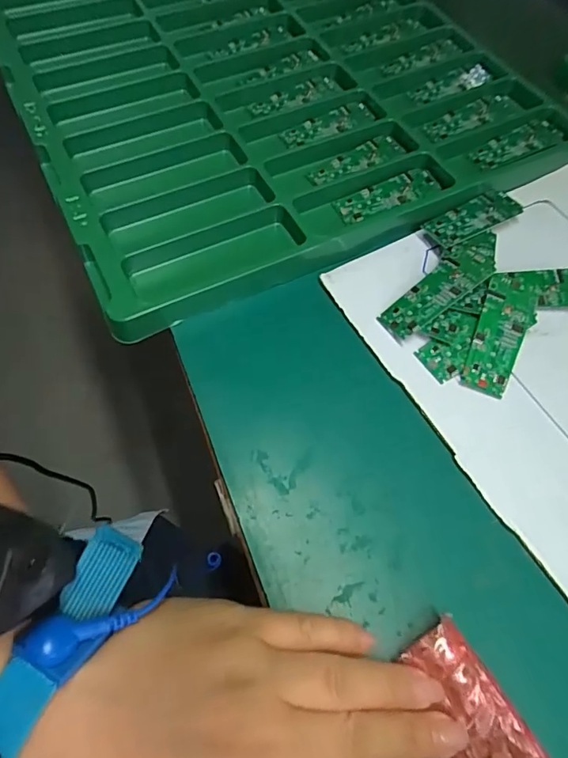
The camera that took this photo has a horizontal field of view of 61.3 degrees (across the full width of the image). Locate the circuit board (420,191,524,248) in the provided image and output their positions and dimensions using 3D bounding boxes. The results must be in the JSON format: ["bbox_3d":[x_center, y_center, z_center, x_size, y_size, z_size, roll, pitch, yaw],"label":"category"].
[{"bbox_3d":[0.127,-0.107,0.321,0.069,0.007,0.026,-26,66,-16],"label":"circuit board"}]

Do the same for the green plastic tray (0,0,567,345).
[{"bbox_3d":[-0.019,-0.248,0.385,0.363,0.019,0.385,-23,66,-15],"label":"green plastic tray"}]

